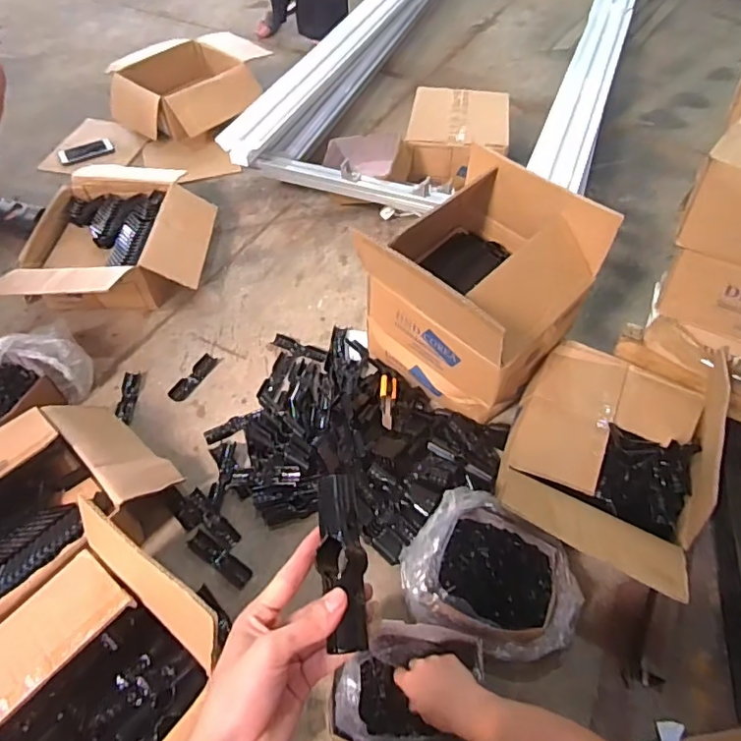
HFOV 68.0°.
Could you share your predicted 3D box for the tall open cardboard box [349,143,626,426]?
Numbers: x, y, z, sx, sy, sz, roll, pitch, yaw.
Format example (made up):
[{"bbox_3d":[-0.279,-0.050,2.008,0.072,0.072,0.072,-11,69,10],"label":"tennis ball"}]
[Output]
[{"bbox_3d":[0.196,-0.137,1.031,0.306,0.343,0.324,38,62,25],"label":"tall open cardboard box"}]

